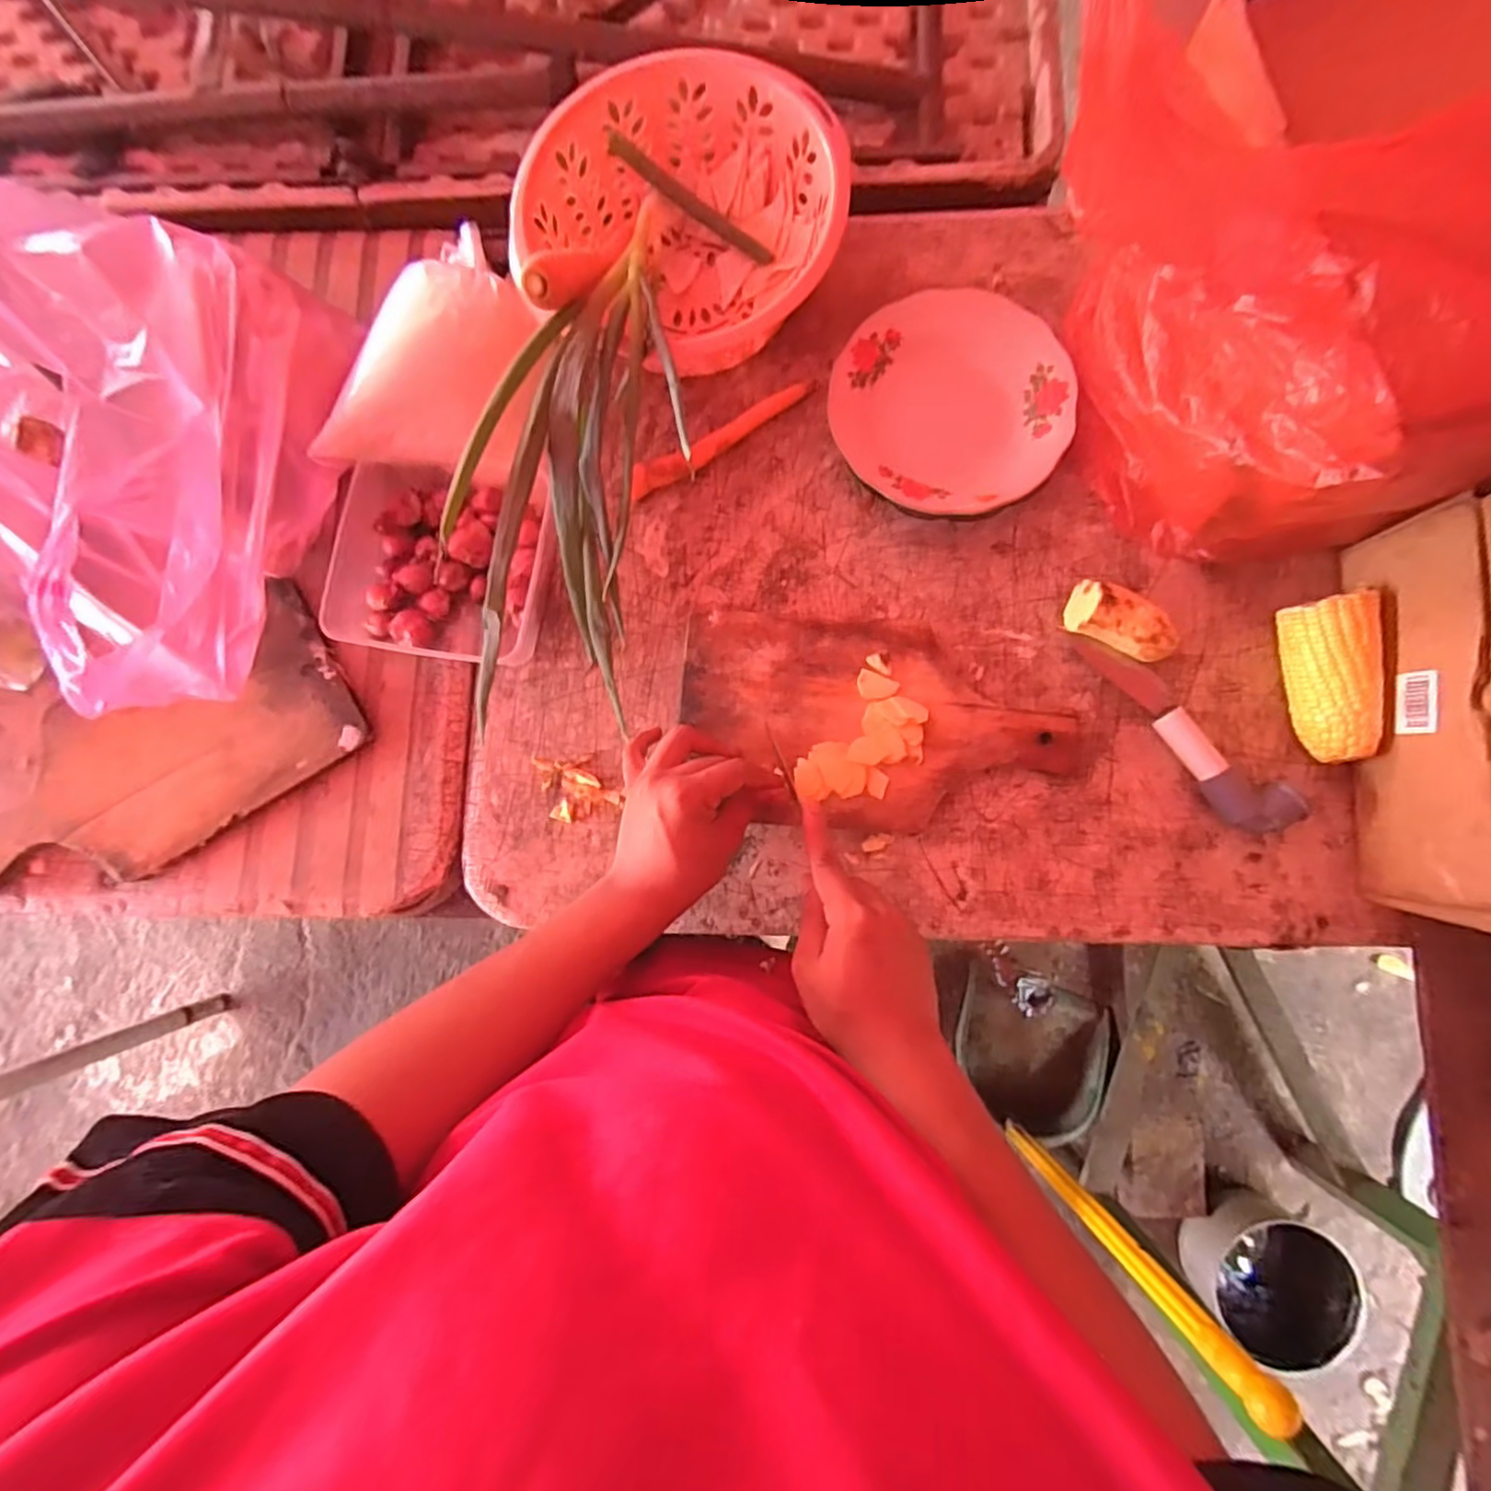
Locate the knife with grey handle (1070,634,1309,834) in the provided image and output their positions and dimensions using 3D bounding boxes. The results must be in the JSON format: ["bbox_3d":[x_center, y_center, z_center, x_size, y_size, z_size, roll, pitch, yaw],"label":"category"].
[{"bbox_3d":[0.322,-0.013,0.504,0.044,0.034,0.191,-41,84,-3],"label":"knife with grey handle"}]

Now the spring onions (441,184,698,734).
[{"bbox_3d":[-0.111,-0.216,0.488,0.126,0.092,0.410,11,84,3],"label":"spring onions"}]

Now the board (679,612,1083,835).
[{"bbox_3d":[0.098,-0.017,0.526,0.294,0.027,0.157,5,84,2],"label":"board"}]

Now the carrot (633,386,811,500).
[{"bbox_3d":[-0.020,-0.253,0.565,0.169,0.019,0.017,-28,83,-1],"label":"carrot"}]

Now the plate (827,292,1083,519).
[{"bbox_3d":[0.161,-0.265,0.544,0.175,0.045,0.178,0,84,2],"label":"plate"}]

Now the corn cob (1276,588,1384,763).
[{"bbox_3d":[0.422,-0.046,0.493,0.044,0.057,0.115,-3,83,1],"label":"corn cob"}]

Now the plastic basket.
[{"bbox_3d":[-0.040,-0.413,0.541,0.236,0.102,0.207,35,86,5],"label":"plastic basket"}]

